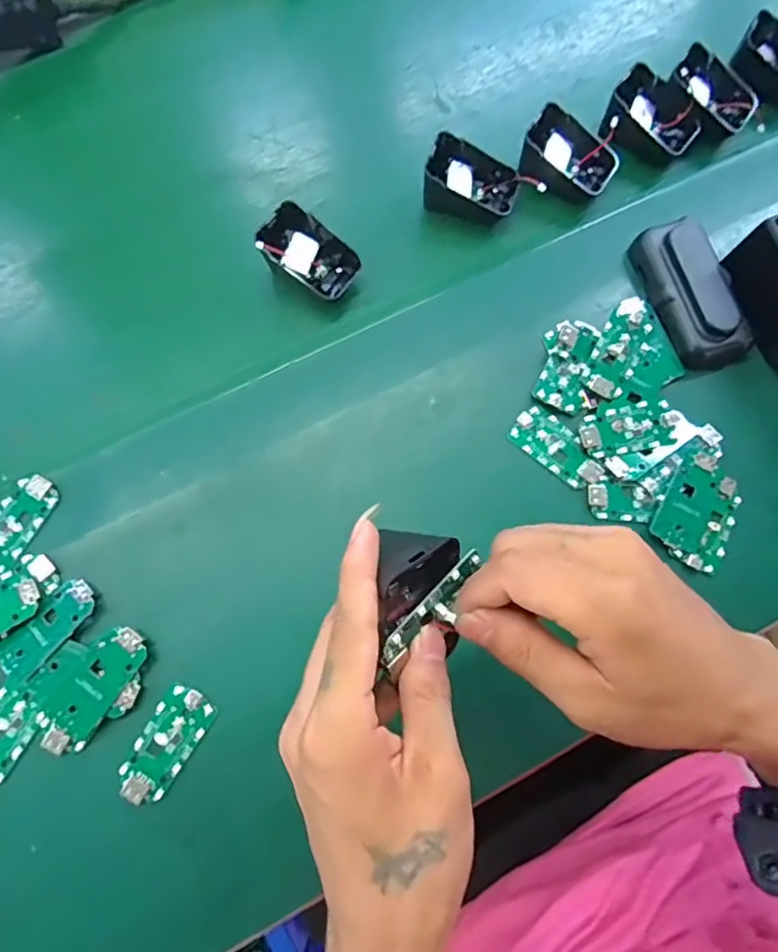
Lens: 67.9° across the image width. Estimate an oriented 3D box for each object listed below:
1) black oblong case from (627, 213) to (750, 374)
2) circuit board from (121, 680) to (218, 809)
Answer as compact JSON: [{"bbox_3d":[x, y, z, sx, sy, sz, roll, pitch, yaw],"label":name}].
[{"bbox_3d":[0.210,-0.128,0.400,0.050,0.027,0.106,-16,74,-4],"label":"black oblong case"},{"bbox_3d":[-0.129,0.154,0.334,0.032,0.007,0.063,29,76,9],"label":"circuit board"}]

